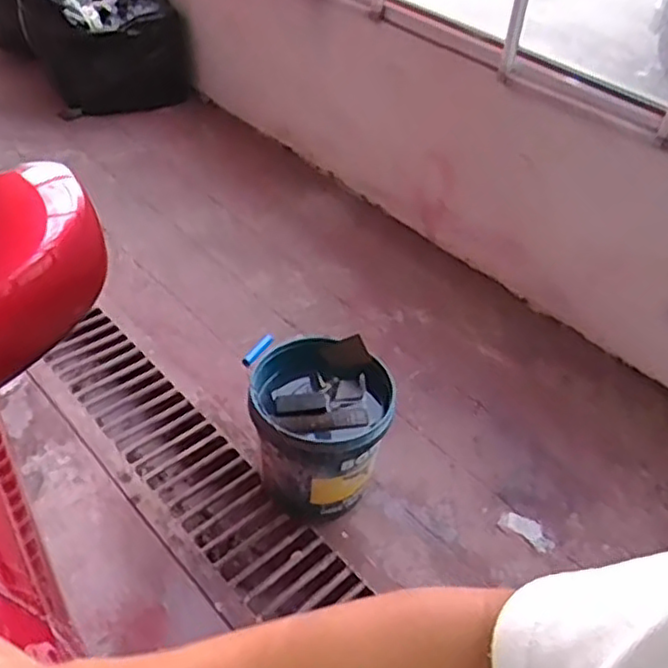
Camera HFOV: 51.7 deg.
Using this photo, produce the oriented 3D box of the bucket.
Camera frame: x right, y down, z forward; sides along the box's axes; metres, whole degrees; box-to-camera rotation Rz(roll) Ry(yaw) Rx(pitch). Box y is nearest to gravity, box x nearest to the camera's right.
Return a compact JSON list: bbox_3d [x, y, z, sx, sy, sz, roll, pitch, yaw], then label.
[{"bbox_3d":[-0.029,0.207,1.545,0.288,0.277,0.292,2,45,-2],"label":"bucket"}]

